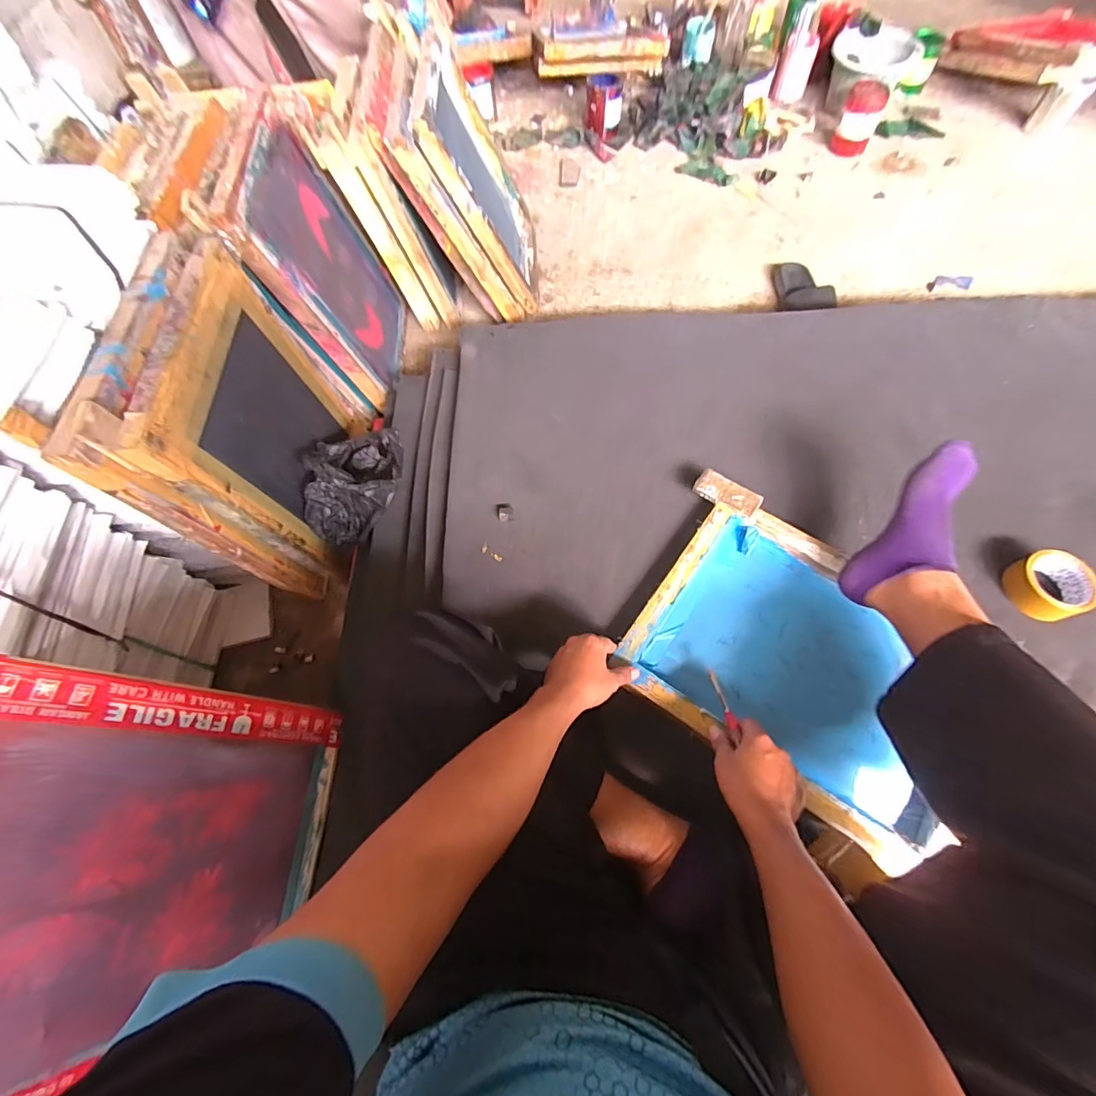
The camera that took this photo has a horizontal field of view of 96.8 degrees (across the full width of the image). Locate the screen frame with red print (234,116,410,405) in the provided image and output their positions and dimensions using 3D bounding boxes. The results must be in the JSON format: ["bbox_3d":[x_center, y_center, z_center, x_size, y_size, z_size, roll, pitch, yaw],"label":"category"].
[{"bbox_3d":[-0.419,-0.540,0.974,0.029,0.431,0.348,-8,67,14],"label":"screen frame with red print"}]

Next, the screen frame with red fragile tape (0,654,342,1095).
[{"bbox_3d":[-0.405,0.323,0.479,0.025,0.449,0.360,-8,64,20],"label":"screen frame with red fragile tape"}]

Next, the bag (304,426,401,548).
[{"bbox_3d":[-0.328,-0.119,0.832,0.143,0.110,0.200,5,66,5],"label":"bag"}]

